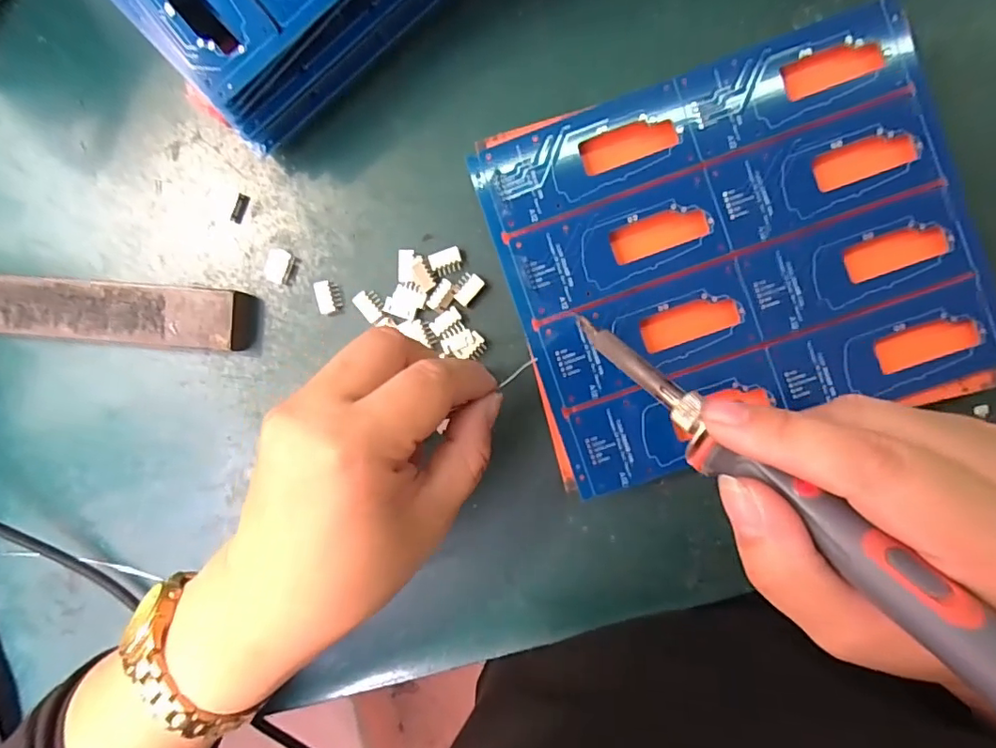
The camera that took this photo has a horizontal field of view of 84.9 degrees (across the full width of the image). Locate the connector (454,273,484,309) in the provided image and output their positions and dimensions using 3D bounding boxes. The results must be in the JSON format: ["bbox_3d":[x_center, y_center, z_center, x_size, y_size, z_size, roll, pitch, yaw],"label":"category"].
[{"bbox_3d":[-0.015,-0.041,0.260,0.011,0.004,0.015,39,95,2],"label":"connector"}]

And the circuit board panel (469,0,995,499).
[{"bbox_3d":[0.100,-0.051,0.232,0.183,0.004,0.157,-19,90,4],"label":"circuit board panel"}]

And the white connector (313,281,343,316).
[{"bbox_3d":[-0.083,-0.038,0.268,0.012,0.006,0.016,-17,91,5],"label":"white connector"}]

